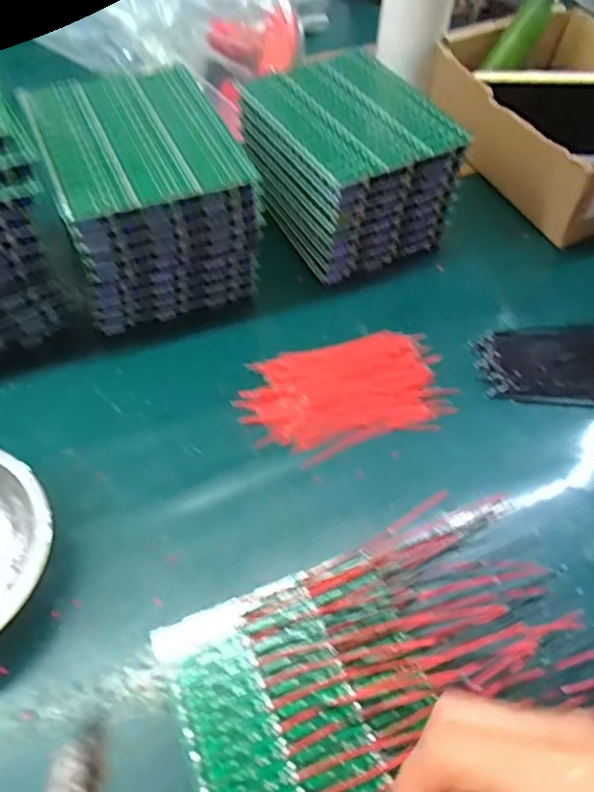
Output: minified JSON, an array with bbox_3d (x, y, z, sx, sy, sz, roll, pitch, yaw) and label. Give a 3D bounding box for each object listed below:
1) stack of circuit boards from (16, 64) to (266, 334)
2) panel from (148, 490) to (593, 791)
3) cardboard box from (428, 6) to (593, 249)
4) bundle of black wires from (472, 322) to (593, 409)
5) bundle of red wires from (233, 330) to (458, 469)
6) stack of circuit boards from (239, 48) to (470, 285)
[{"bbox_3d":[-0.114,-0.145,0.451,0.121,0.121,0.141,-20,58,-17],"label":"stack of circuit boards"},{"bbox_3d":[0.049,0.146,0.306,0.218,0.030,0.147,-23,60,-18],"label":"panel"},{"bbox_3d":[0.251,-0.267,0.558,0.178,0.102,0.224,-23,59,-19],"label":"cardboard box"},{"bbox_3d":[0.202,-0.025,0.448,0.130,0.006,0.080,5,54,-1],"label":"bundle of black wires"},{"bbox_3d":[0.035,-0.003,0.424,0.143,0.005,0.087,-15,57,-14],"label":"bundle of red wires"},{"bbox_3d":[0.039,-0.192,0.498,0.127,0.102,0.148,-22,59,-19],"label":"stack of circuit boards"}]

